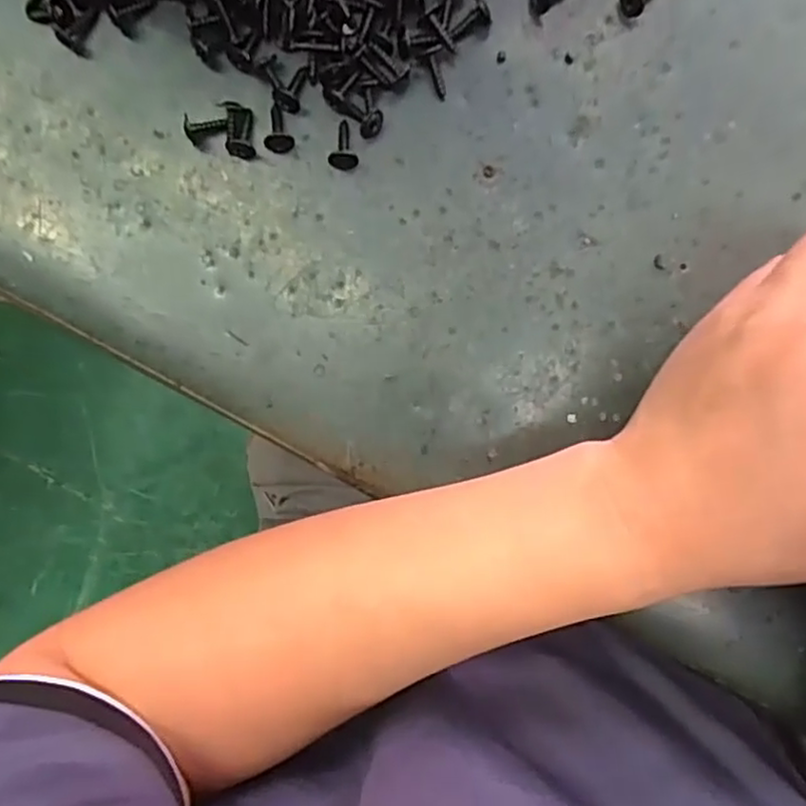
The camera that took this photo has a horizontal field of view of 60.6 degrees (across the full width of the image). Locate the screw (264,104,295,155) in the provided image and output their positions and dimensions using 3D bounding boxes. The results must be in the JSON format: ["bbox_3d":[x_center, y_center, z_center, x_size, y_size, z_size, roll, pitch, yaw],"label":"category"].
[{"bbox_3d":[-0.054,-0.121,0.305,0.012,0.008,0.020,-3,80,2],"label":"screw"}]

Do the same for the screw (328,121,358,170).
[{"bbox_3d":[-0.026,-0.113,0.305,0.012,0.009,0.021,0,75,2],"label":"screw"}]

